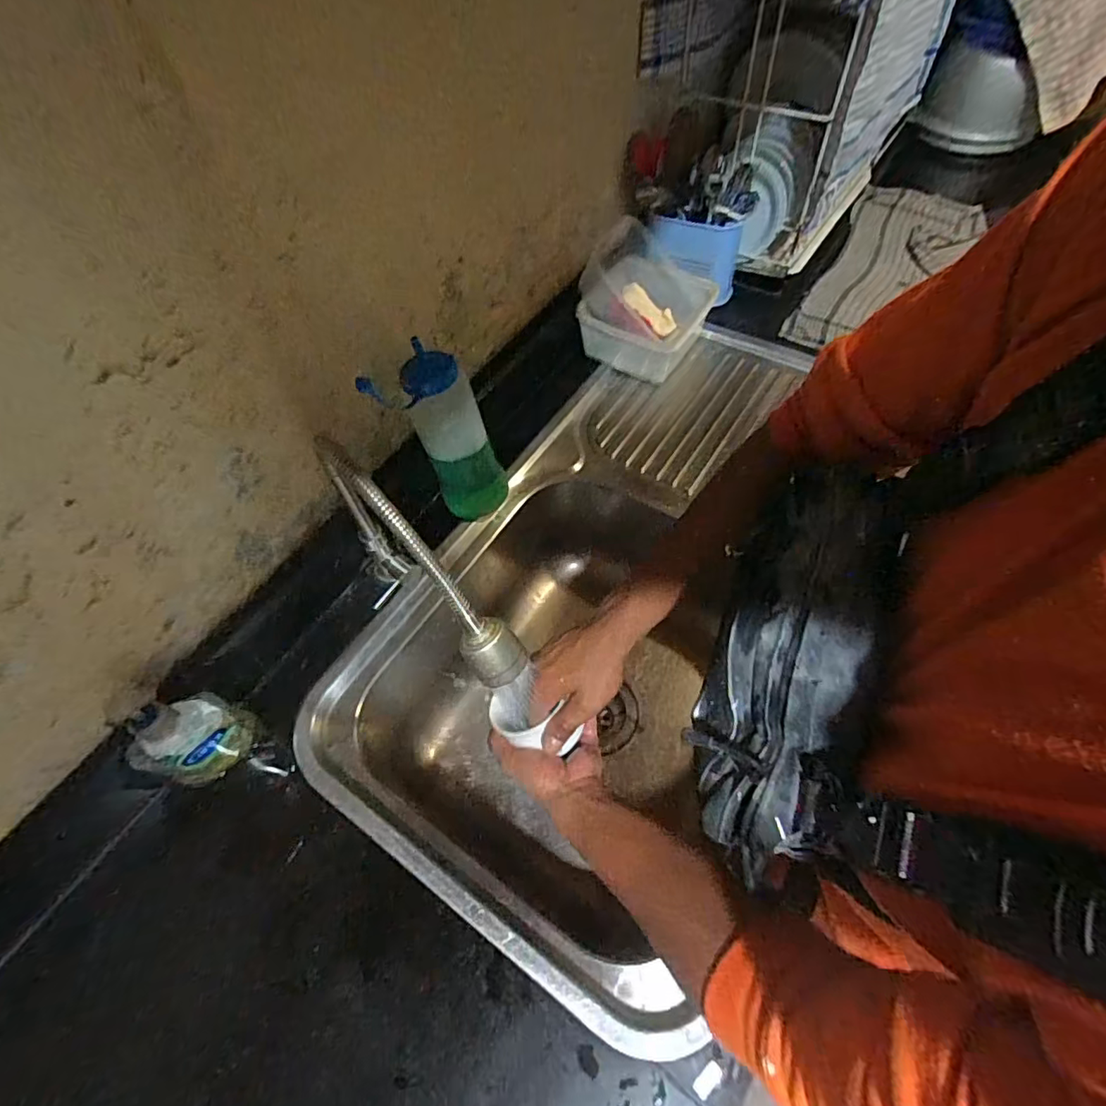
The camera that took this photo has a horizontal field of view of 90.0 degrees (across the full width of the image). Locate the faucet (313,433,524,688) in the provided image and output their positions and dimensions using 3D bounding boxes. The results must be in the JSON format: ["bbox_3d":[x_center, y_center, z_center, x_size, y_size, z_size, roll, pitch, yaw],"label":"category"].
[{"bbox_3d":[-0.129,0.022,0.515,0.253,0.219,0.050,35,67,24],"label":"faucet"}]

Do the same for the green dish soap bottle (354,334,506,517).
[{"bbox_3d":[-0.121,-0.135,0.663,0.095,0.221,0.087,13,60,13],"label":"green dish soap bottle"}]

